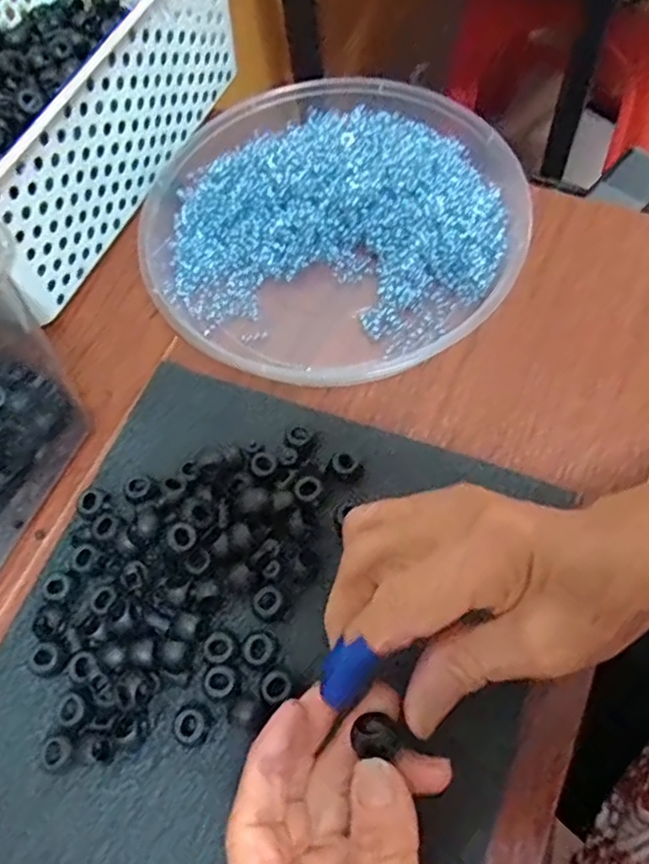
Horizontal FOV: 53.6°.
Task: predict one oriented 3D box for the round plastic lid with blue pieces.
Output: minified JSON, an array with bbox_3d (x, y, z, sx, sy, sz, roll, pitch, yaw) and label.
[{"bbox_3d":[0.001,-0.139,0.407,0.232,0.040,0.209,-20,65,-4],"label":"round plastic lid with blue pieces"}]

